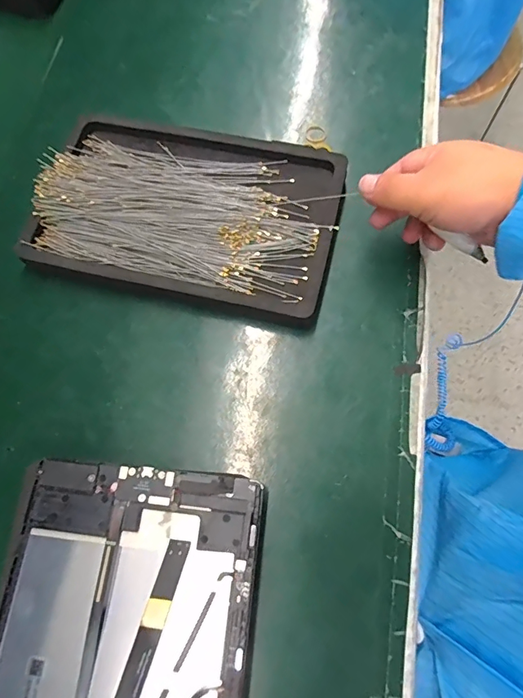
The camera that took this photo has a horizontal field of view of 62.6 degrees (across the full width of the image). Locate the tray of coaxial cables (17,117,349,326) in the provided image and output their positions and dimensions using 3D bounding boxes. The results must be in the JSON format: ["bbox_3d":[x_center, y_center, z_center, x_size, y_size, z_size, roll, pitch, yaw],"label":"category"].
[{"bbox_3d":[-0.062,-0.115,0.361,0.245,0.024,0.155,13,72,5],"label":"tray of coaxial cables"}]

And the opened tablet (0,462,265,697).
[{"bbox_3d":[-0.085,0.189,0.245,0.154,0.012,0.236,4,71,2],"label":"opened tablet"}]

